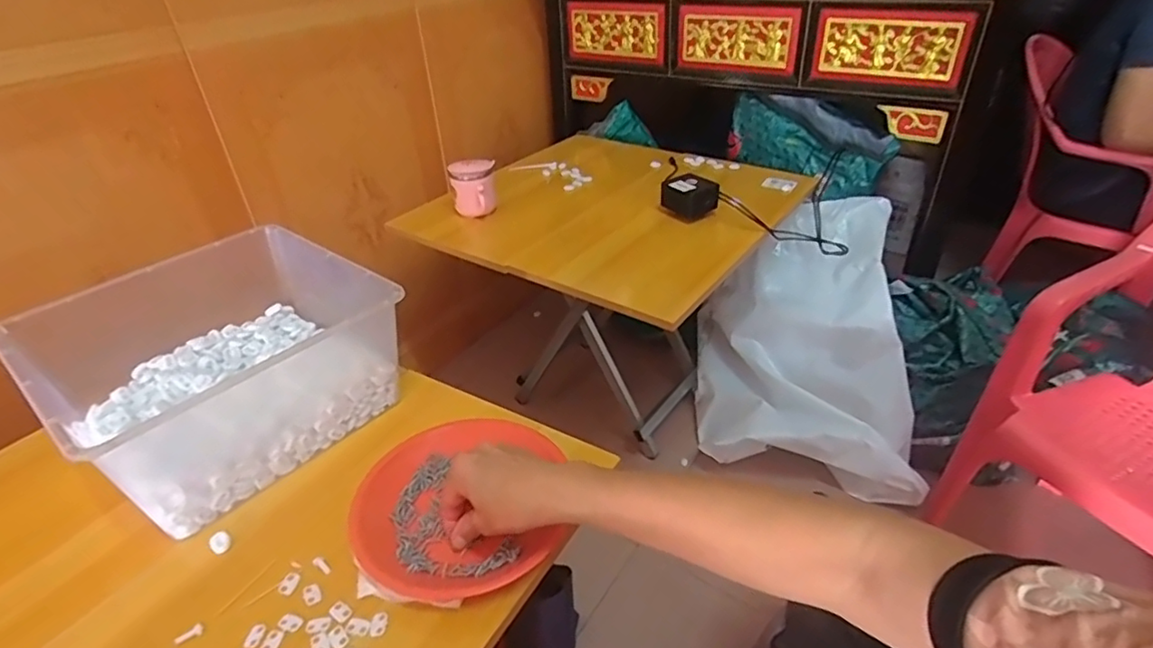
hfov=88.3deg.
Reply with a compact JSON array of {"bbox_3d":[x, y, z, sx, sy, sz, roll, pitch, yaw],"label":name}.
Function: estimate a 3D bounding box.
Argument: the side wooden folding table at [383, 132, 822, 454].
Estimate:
[{"bbox_3d":[0.074,-0.042,1.275,0.576,0.534,0.601,22,42,30],"label":"side wooden folding table"}]

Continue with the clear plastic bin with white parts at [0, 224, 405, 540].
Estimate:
[{"bbox_3d":[-0.372,0.036,0.634,0.257,0.136,0.288,25,44,33],"label":"clear plastic bin with white parts"}]

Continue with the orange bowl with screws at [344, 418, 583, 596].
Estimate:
[{"bbox_3d":[-0.104,0.154,0.540,0.176,0.038,0.183,-2,36,2],"label":"orange bowl with screws"}]

